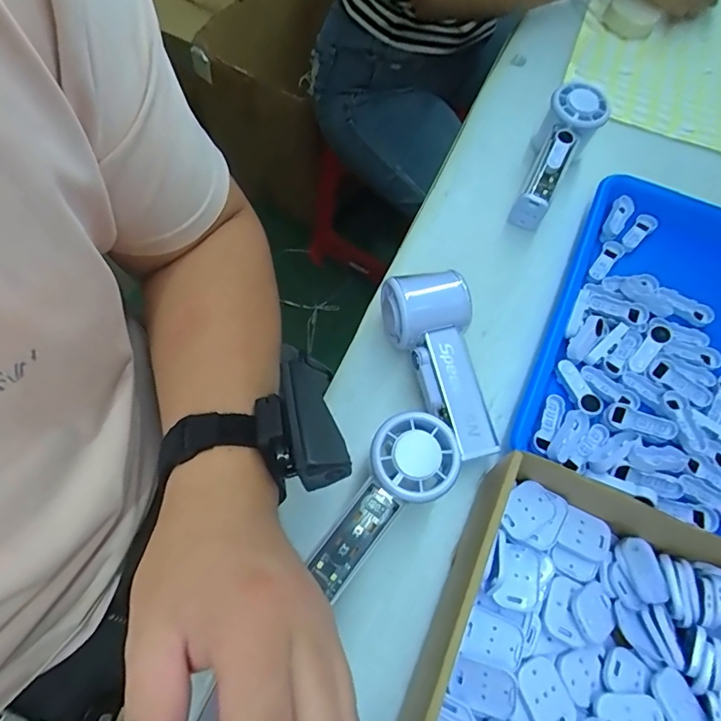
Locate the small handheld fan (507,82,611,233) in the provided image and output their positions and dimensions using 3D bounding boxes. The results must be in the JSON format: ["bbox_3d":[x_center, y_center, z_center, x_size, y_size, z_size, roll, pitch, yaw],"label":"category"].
[{"bbox_3d":[0.191,-0.200,0.467,0.050,0.049,0.152,25,79,9],"label":"small handheld fan"}]

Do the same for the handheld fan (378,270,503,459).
[{"bbox_3d":[0.068,0.000,0.371,0.057,0.061,0.143,-18,67,-12],"label":"handheld fan"}]

